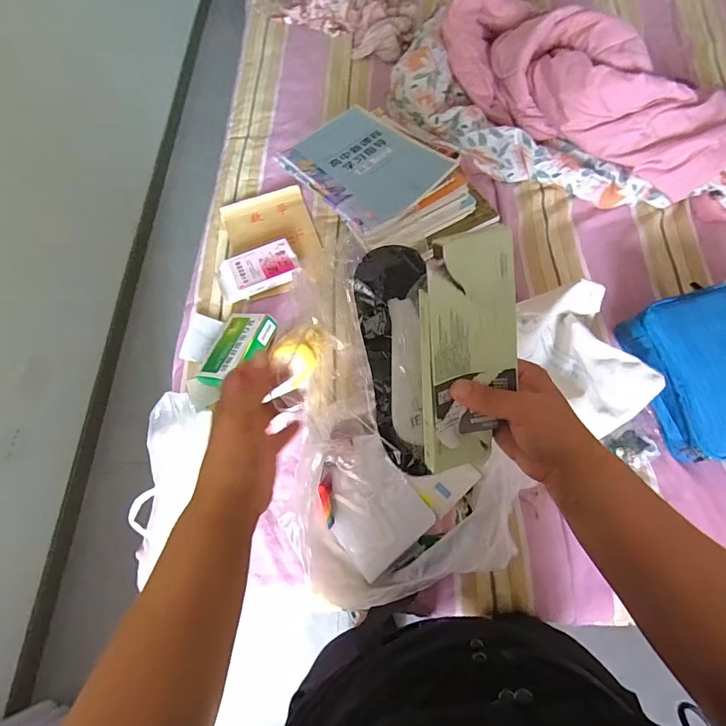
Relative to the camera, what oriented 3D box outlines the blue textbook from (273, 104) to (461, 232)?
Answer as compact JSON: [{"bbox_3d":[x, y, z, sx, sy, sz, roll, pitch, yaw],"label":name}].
[{"bbox_3d":[-0.002,-0.384,0.836,0.223,0.024,0.291,-40,64,-10],"label":"blue textbook"}]

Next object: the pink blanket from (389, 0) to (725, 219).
[{"bbox_3d":[0.487,-0.526,0.951,0.932,0.198,0.337,29,72,14],"label":"pink blanket"}]

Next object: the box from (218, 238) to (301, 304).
[{"bbox_3d":[-0.222,-0.193,0.929,0.172,0.041,0.101,-26,69,-7],"label":"box"}]

